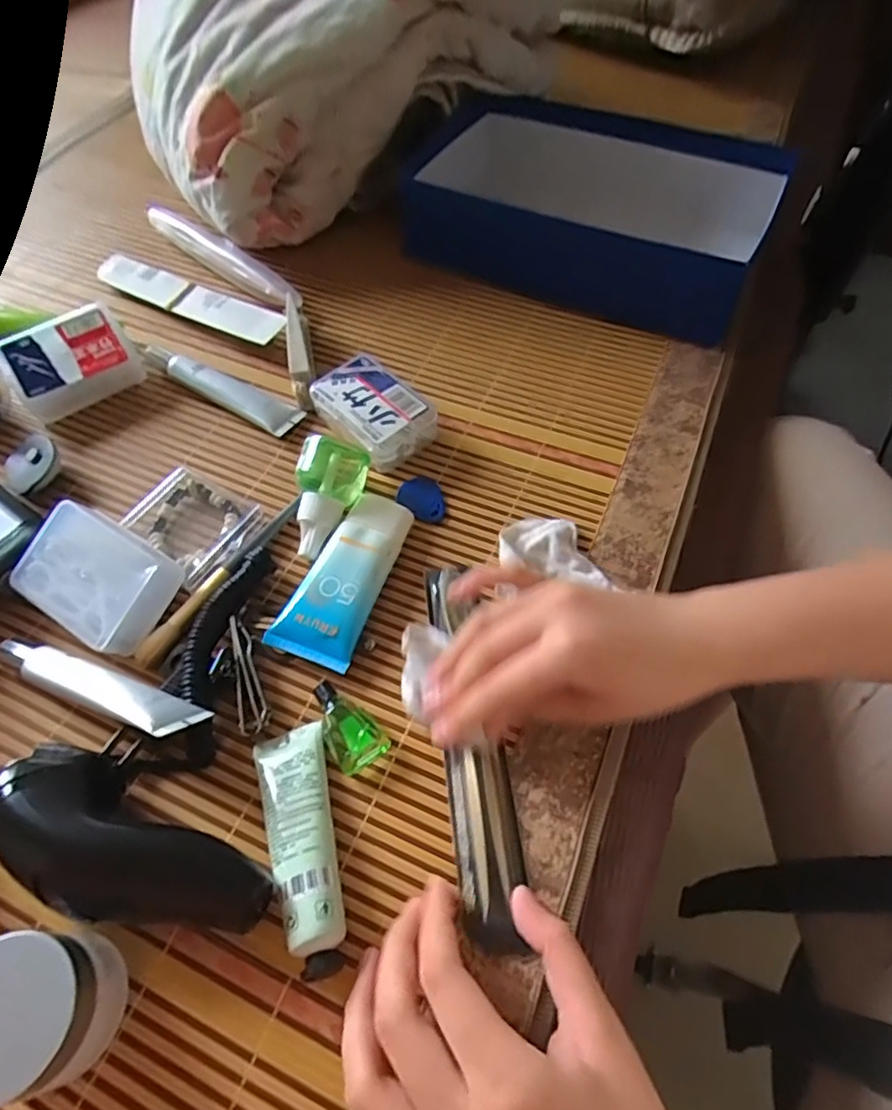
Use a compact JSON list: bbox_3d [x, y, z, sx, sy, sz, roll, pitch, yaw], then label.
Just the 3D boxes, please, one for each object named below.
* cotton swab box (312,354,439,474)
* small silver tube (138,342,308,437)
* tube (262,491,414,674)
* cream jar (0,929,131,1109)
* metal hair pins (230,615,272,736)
[{"bbox_3d":[-0.053,-0.105,0.435,0.059,0.030,0.082,-38,64,-21],"label":"cotton swab box"},{"bbox_3d":[-0.176,-0.128,0.460,0.139,0.017,0.028,23,60,15],"label":"small silver tube"},{"bbox_3d":[-0.060,0.013,0.364,0.047,0.018,0.112,18,59,12],"label":"tube"},{"bbox_3d":[-0.165,0.182,0.239,0.053,0.043,0.051,0,57,1],"label":"cream jar"},{"bbox_3d":[-0.110,0.066,0.333,0.013,0.014,0.070,-14,58,-8],"label":"metal hair pins"}]

